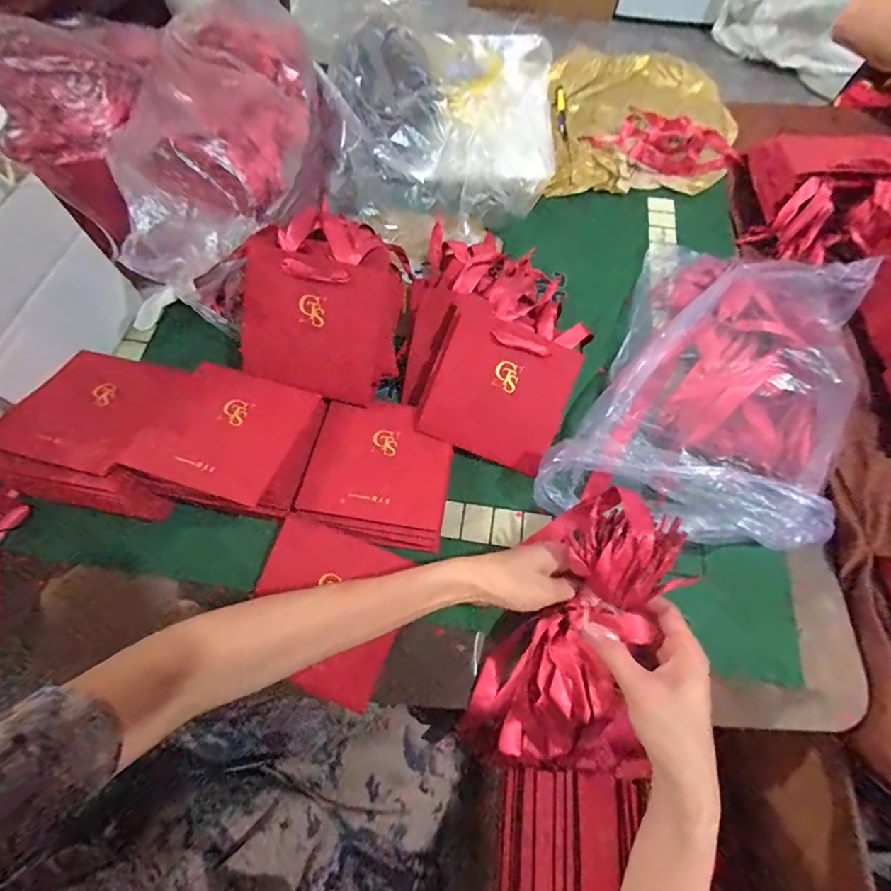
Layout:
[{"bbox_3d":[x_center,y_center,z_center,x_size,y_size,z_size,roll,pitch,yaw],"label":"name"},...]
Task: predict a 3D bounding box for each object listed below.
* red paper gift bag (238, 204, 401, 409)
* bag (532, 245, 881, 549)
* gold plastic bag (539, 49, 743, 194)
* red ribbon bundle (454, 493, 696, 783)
[{"bbox_3d":[-0.133,-0.144,0.498,0.156,0.058,0.205,8,106,-3],"label":"red paper gift bag"},{"bbox_3d":[0.303,-0.073,0.489,0.256,0.089,0.405,27,68,10],"label":"bag"},{"bbox_3d":[0.317,-0.524,0.737,0.286,0.032,0.347,5,66,1],"label":"gold plastic bag"},{"bbox_3d":[0.115,0.163,0.380,0.119,0.048,0.247,25,98,9],"label":"red ribbon bundle"}]

